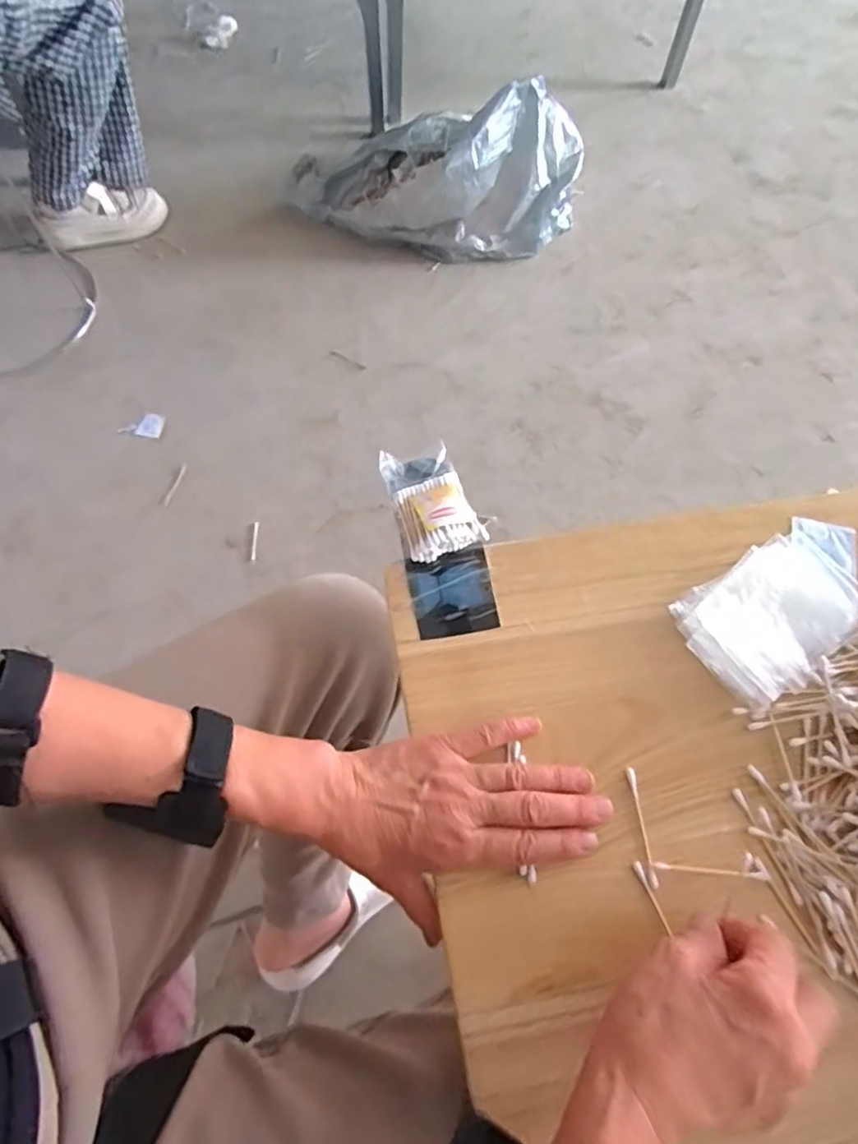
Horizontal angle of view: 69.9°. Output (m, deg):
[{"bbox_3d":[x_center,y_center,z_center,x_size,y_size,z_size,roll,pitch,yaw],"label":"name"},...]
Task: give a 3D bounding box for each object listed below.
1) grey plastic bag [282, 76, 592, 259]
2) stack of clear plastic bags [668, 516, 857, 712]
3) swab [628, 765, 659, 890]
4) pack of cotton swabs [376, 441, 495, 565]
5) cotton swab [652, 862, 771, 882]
[{"bbox_3d":[0.011,-0.850,1.291,0.609,0.238,0.287,-5,66,-3],"label":"grey plastic bag"},{"bbox_3d":[0.267,0.023,0.456,0.173,0.019,0.091,-31,68,-14],"label":"stack of clear plastic bags"},{"bbox_3d":[0.138,0.164,0.396,0.005,0.004,0.071,-4,64,-2],"label":"swab"},{"bbox_3d":[0.002,-0.061,0.506,0.065,0.021,0.120,-15,48,-7],"label":"pack of cotton swabs"},{"bbox_3d":[0.178,0.188,0.385,0.069,0.004,0.005,5,64,3],"label":"cotton swab"}]

